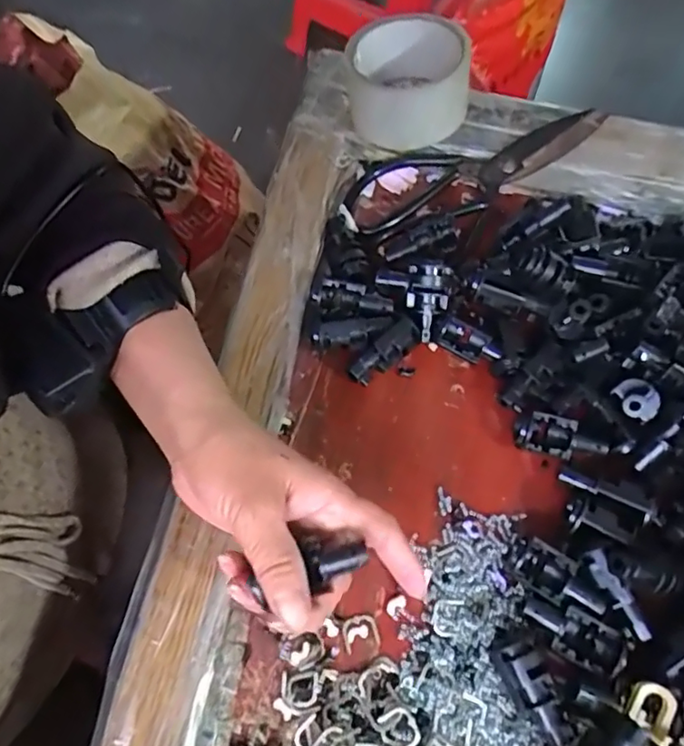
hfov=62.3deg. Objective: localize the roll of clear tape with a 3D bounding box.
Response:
[{"bbox_3d":[0.046,-0.217,0.415,0.082,0.055,0.090,1,64,-3],"label":"roll of clear tape"}]

